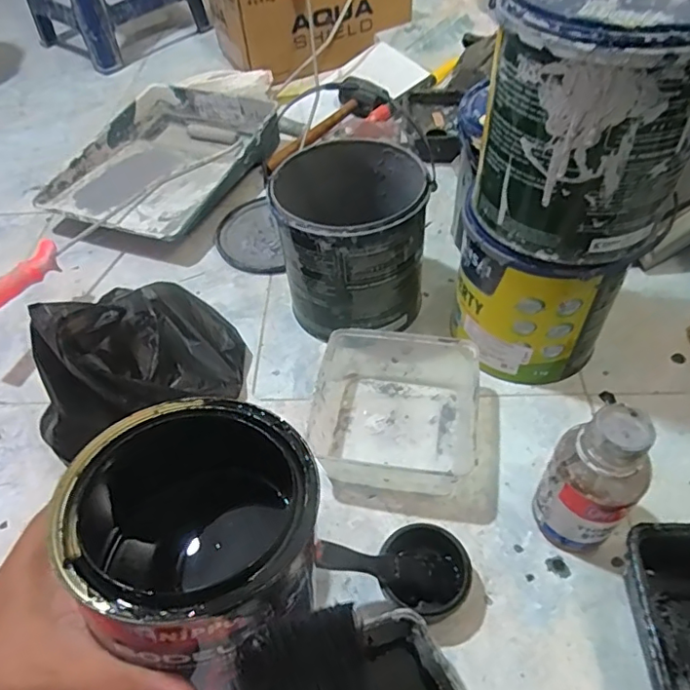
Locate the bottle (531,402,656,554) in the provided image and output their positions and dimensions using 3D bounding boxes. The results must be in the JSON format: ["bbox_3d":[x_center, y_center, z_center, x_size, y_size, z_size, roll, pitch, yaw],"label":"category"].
[{"bbox_3d":[0.211,0.122,0.473,0.075,0.164,0.062,32,60,27],"label":"bottle"}]

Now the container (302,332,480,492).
[{"bbox_3d":[0.059,0.070,0.593,0.176,0.072,0.169,2,51,7],"label":"container"}]

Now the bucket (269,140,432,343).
[{"bbox_3d":[0.010,-0.120,0.675,0.165,0.189,0.165,-3,51,3],"label":"bucket"}]

